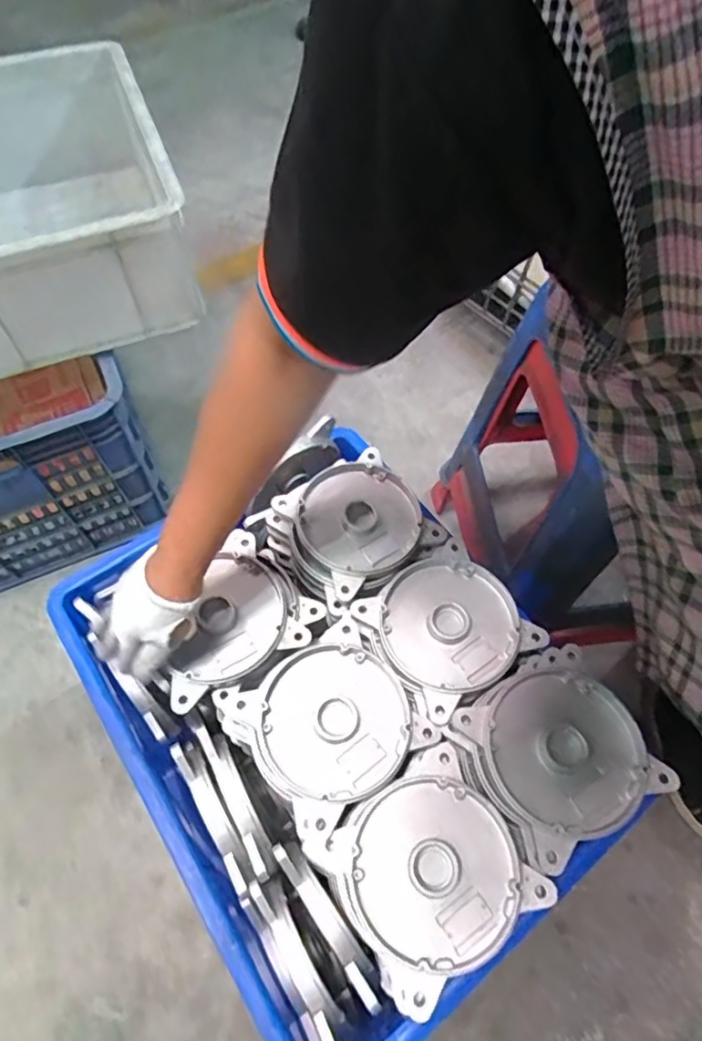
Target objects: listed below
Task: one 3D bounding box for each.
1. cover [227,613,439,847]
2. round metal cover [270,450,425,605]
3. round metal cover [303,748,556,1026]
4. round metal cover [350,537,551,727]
[{"bbox_3d":[-0.019,0.189,0.556,0.148,0.026,0.145,-33,65,-17],"label":"cover"},{"bbox_3d":[0.006,0.002,0.673,0.150,0.035,0.145,-31,65,-16],"label":"round metal cover"},{"bbox_3d":[0.067,0.296,0.500,0.145,0.027,0.142,-30,65,-16],"label":"round metal cover"},{"bbox_3d":[0.100,0.107,0.610,0.149,0.041,0.146,-32,65,-17],"label":"round metal cover"}]

